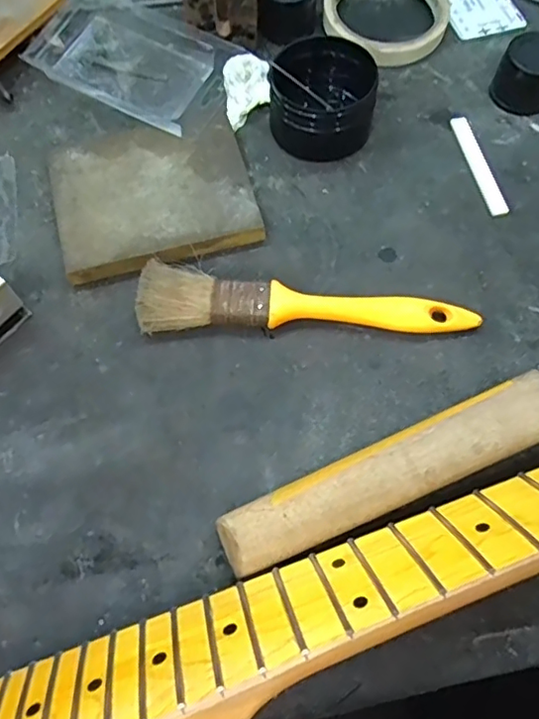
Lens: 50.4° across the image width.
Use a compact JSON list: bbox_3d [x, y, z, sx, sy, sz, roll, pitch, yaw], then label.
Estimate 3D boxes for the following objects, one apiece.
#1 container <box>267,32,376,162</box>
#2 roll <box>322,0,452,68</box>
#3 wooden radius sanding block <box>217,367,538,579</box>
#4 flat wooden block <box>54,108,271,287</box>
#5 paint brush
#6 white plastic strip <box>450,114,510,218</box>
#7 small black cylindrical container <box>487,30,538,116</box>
[{"bbox_3d":[0.035,-0.171,0.373,0.067,0.039,0.062,0,66,0],"label":"container"},{"bbox_3d":[0.088,-0.260,0.428,0.091,0.018,0.092,0,66,0],"label":"roll"},{"bbox_3d":[0.062,0.057,0.285,0.176,0.029,0.031,-23,68,-10],"label":"wooden radius sanding block"},{"bbox_3d":[-0.072,-0.104,0.360,0.119,0.014,0.106,-14,66,-6],"label":"flat wooden block"},{"bbox_3d":[0.021,-0.030,0.327,0.187,0.018,0.039,3,66,2],"label":"paint brush"},{"bbox_3d":[0.138,-0.129,0.375,0.012,0.004,0.080,-14,66,-6],"label":"white plastic strip"},{"bbox_3d":[0.176,-0.197,0.389,0.041,0.032,0.044,0,66,0],"label":"small black cylindrical container"}]

